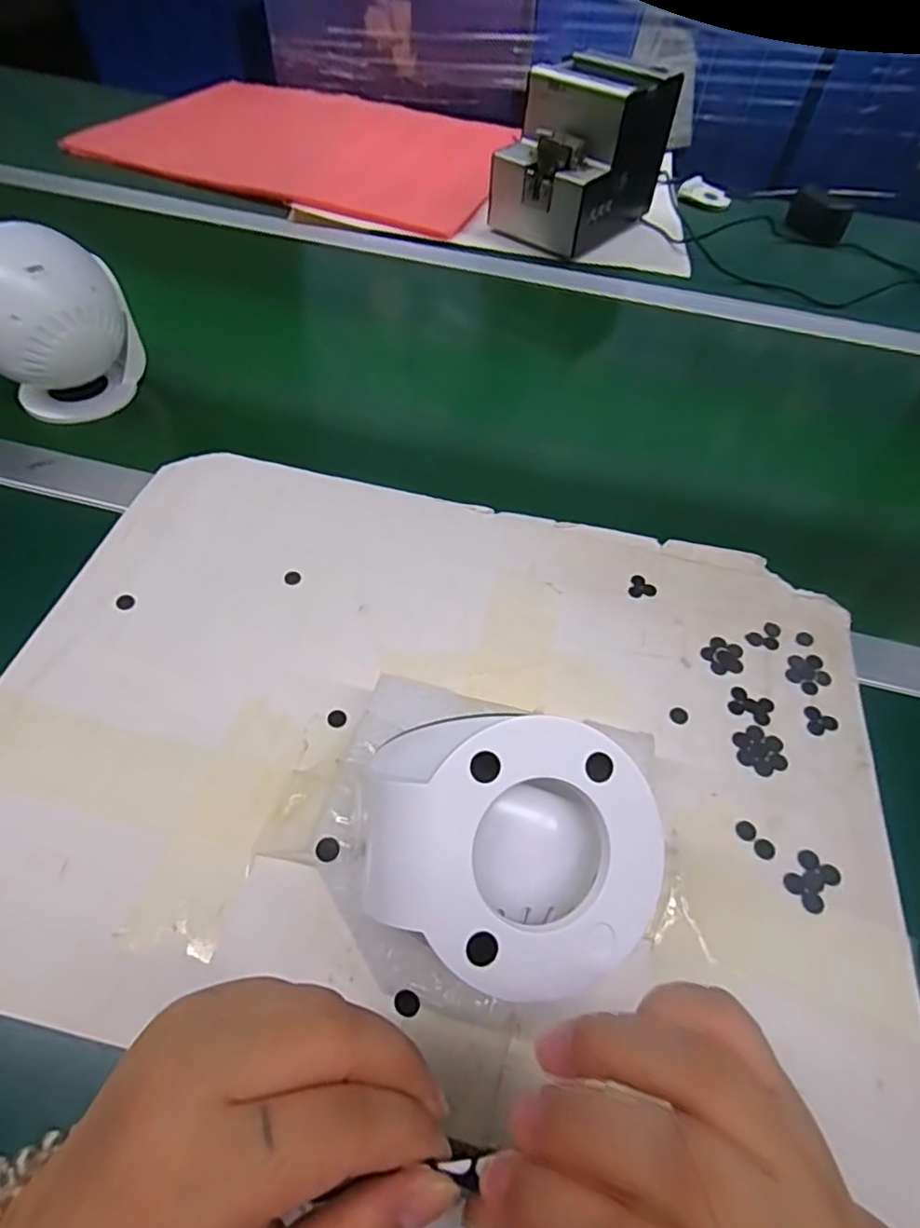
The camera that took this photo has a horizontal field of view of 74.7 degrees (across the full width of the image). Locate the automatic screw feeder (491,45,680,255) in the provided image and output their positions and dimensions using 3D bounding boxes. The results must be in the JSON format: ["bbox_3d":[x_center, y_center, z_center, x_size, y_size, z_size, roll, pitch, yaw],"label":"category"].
[{"bbox_3d":[0.141,-0.532,0.702,0.127,0.143,0.184,34,58,18],"label":"automatic screw feeder"}]

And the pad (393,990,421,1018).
[{"bbox_3d":[-0.021,0.152,0.236,0.010,0.004,0.008,32,57,18],"label":"pad"}]

